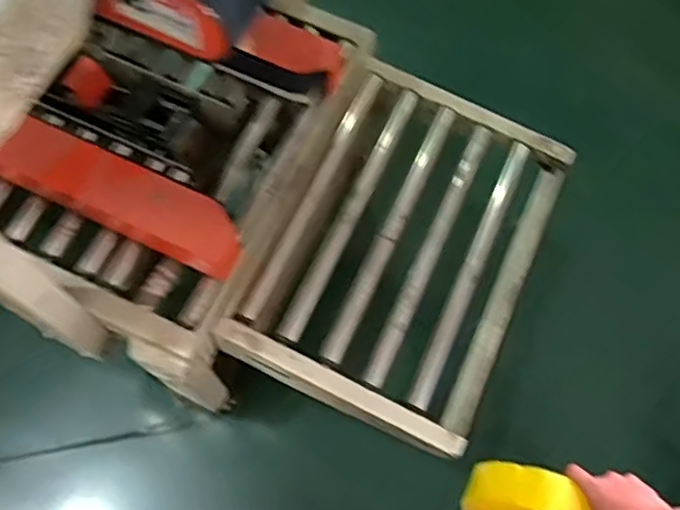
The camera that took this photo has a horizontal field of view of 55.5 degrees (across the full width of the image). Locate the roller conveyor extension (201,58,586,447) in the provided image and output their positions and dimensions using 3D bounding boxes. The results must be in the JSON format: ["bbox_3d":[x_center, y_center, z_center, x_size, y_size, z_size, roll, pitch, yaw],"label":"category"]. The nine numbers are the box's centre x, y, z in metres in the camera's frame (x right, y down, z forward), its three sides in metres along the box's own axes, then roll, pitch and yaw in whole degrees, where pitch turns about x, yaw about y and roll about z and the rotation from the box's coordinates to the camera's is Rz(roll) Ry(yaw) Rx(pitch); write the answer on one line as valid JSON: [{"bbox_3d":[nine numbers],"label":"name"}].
[{"bbox_3d":[0.106,-0.018,1.085,0.420,0.076,0.584,25,67,6],"label":"roller conveyor extension"}]

